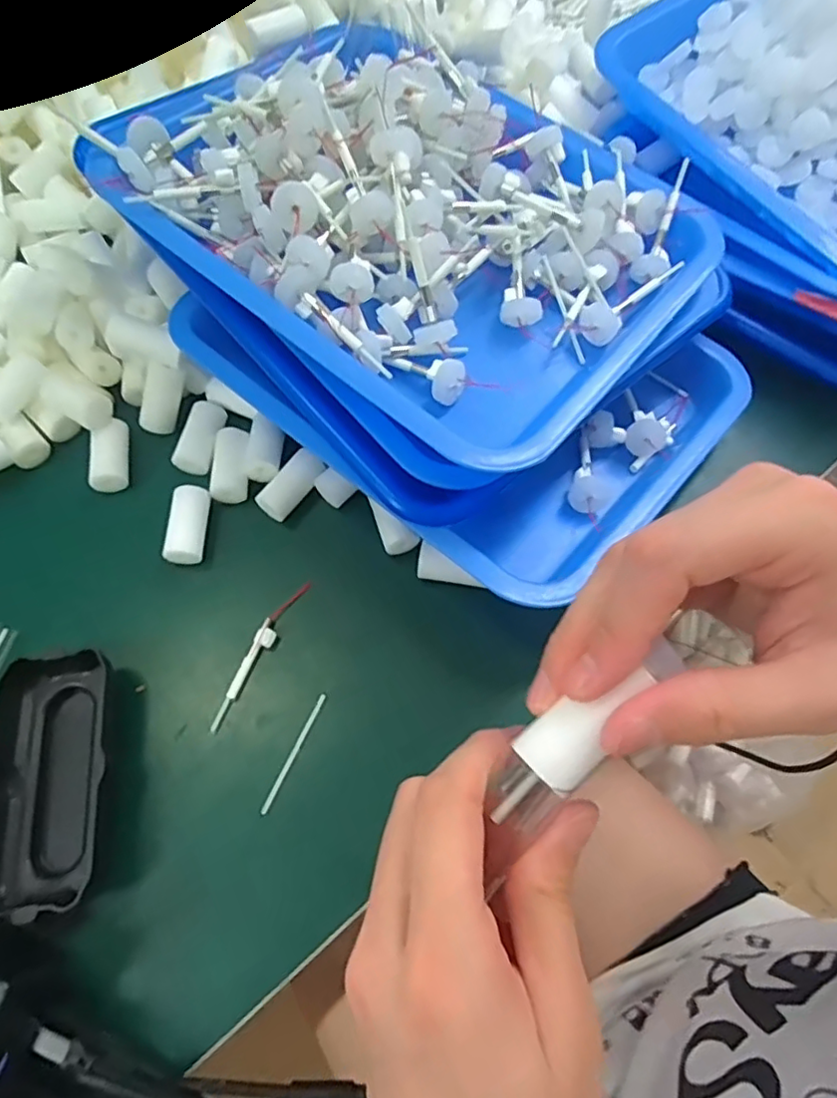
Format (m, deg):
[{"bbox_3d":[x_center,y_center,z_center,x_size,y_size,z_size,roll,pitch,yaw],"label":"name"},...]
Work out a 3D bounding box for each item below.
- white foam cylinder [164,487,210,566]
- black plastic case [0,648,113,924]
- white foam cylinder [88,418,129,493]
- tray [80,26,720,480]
[{"bbox_3d":[-0.127,-0.012,0.341,0.019,0.019,0.042,2,66,2],"label":"white foam cylinder"},{"bbox_3d":[-0.173,0.105,0.284,0.046,0.022,0.111,-8,66,-3],"label":"black plastic case"},{"bbox_3d":[-0.181,-0.054,0.362,0.019,0.019,0.042,-8,66,-3],"label":"white foam cylinder"},{"bbox_3d":[-0.004,-0.185,0.316,0.288,0.058,0.221,36,71,15],"label":"tray"}]

